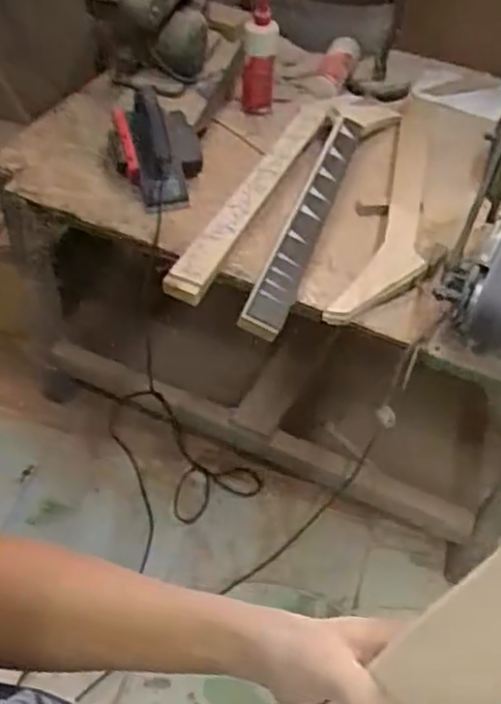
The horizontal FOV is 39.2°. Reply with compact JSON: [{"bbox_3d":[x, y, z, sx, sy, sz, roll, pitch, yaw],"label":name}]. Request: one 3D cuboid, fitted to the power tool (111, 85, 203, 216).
[{"bbox_3d":[-0.161,-0.362,1.227,0.152,0.164,0.199,-6,50,-8],"label":"power tool"}]

